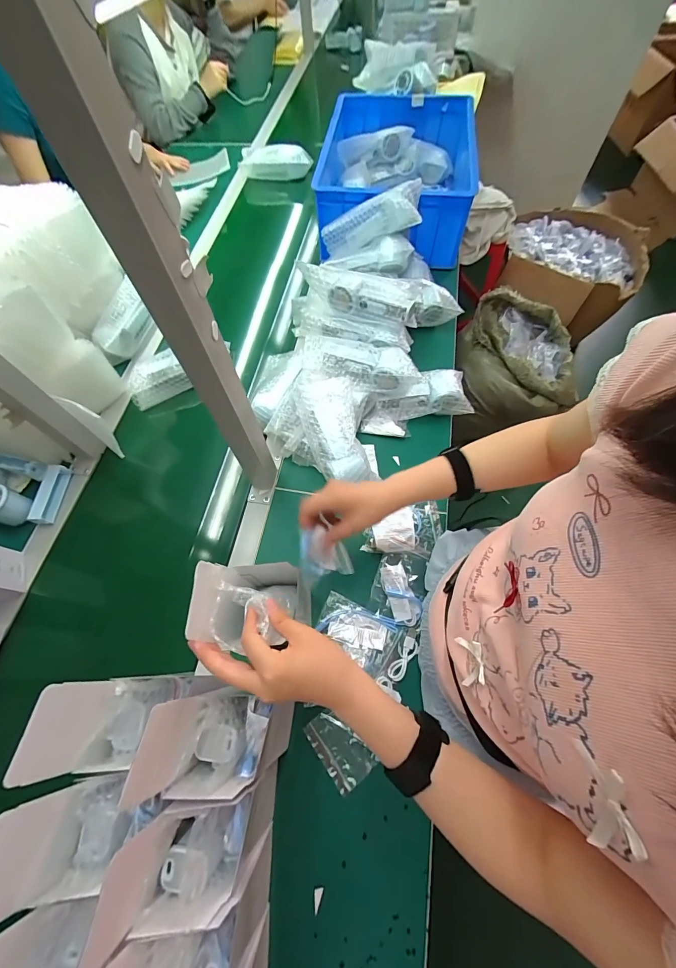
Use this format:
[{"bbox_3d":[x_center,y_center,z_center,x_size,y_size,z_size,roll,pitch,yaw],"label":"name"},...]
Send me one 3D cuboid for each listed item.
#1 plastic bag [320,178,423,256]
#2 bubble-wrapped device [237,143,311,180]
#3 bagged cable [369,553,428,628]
[{"bbox_3d":[0.065,-0.553,0.750,0.217,0.066,0.069,-5,61,29],"label":"plastic bag"},{"bbox_3d":[-0.185,-0.953,1.056,0.217,0.082,0.037,9,65,6],"label":"bubble-wrapped device"},{"bbox_3d":[0.094,0.156,0.543,0.076,0.012,0.099,16,66,9],"label":"bagged cable"}]

